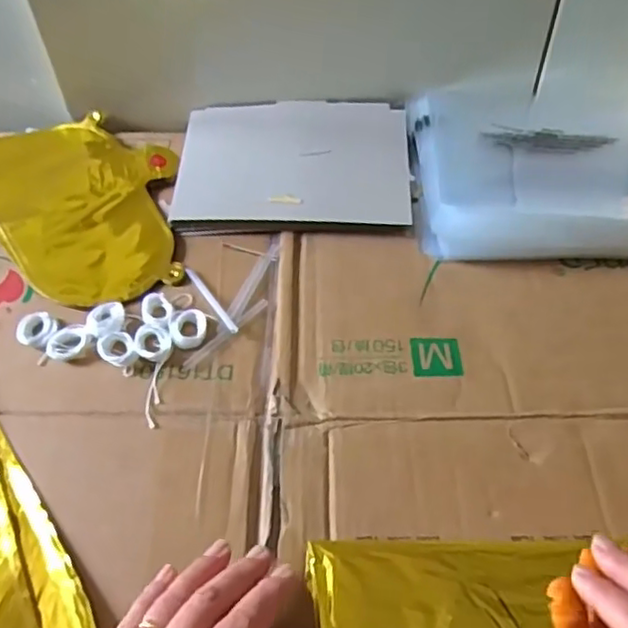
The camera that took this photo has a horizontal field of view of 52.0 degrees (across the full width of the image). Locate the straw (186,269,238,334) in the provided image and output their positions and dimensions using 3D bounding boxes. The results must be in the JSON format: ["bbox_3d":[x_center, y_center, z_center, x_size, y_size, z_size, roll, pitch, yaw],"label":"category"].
[{"bbox_3d":[-0.076,-0.011,0.476,0.008,0.005,0.075,-27,54,-20],"label":"straw"}]

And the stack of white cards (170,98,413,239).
[{"bbox_3d":[-0.018,-0.139,0.579,0.201,0.014,0.175,-1,49,1],"label":"stack of white cards"}]

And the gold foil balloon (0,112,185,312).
[{"bbox_3d":[-0.314,-0.098,0.555,0.414,0.008,0.212,2,49,3],"label":"gold foil balloon"}]

